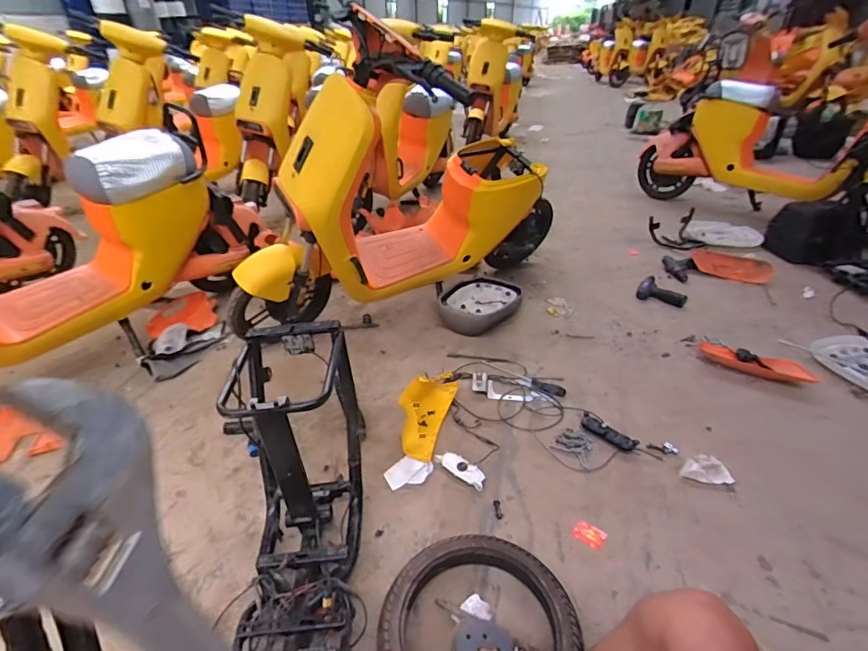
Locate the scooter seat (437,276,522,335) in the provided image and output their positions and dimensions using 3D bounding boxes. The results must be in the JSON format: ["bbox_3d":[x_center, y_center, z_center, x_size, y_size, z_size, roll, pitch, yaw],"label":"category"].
[{"bbox_3d":[0.198,-0.107,1.865,0.265,0.113,0.406,21,38,28],"label":"scooter seat"}]

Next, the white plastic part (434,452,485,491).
[{"bbox_3d":[0.074,0.376,1.212,0.152,0.015,0.057,26,41,33],"label":"white plastic part"}]

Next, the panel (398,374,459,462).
[{"bbox_3d":[-0.024,0.233,1.326,0.118,0.124,0.318,10,34,13],"label":"panel"}]

